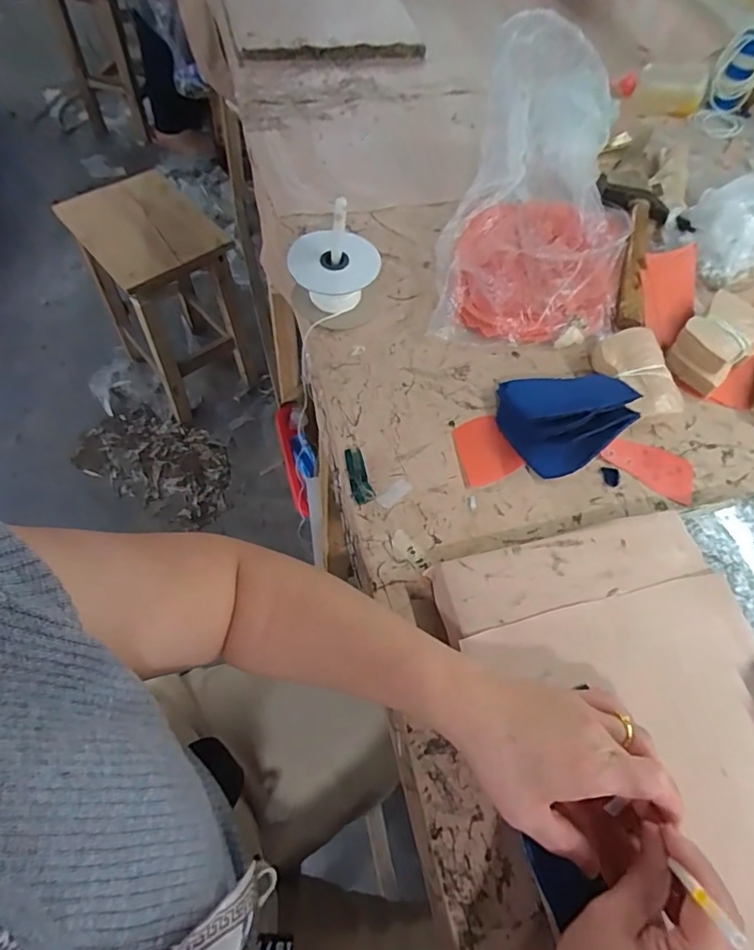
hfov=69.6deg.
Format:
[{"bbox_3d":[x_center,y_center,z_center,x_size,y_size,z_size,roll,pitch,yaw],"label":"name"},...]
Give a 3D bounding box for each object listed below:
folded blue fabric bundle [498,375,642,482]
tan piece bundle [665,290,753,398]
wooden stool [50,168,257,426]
[{"bbox_3d":[0.178,-0.052,0.502,0.119,0.043,0.100,-2,60,-3],"label":"folded blue fabric bundle"},{"bbox_3d":[0.356,-0.140,0.568,0.109,0.042,0.068,-37,68,-21],"label":"tan piece bundle"},{"bbox_3d":[-0.486,-0.407,1.275,0.237,0.448,0.316,-33,66,-21],"label":"wooden stool"}]

